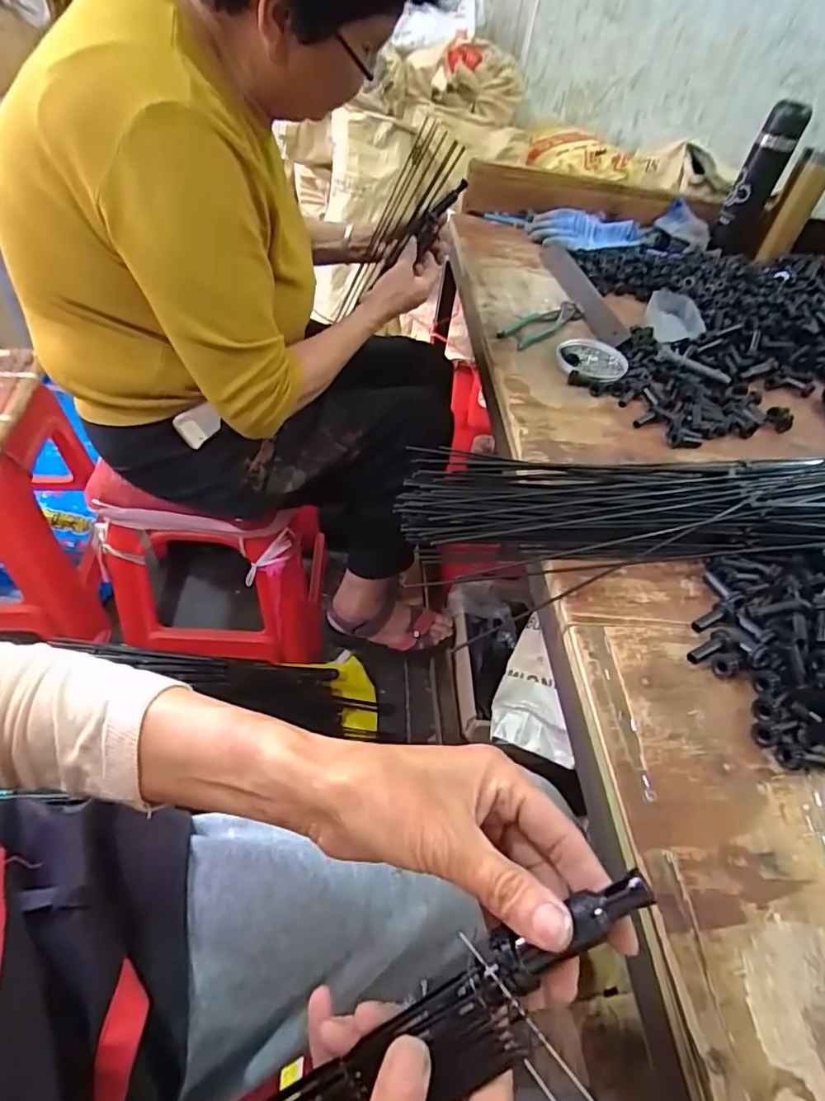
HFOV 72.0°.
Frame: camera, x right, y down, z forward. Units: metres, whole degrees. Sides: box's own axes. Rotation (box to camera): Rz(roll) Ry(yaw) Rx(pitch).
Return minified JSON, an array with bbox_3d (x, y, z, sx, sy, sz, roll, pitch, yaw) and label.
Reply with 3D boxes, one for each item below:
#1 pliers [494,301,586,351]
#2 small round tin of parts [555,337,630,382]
[{"bbox_3d":[0.175,-0.317,0.789,0.060,0.010,0.155,39,54,22],"label":"pliers"},{"bbox_3d":[0.230,-0.247,0.731,0.093,0.009,0.090,2,49,-2],"label":"small round tin of parts"}]

